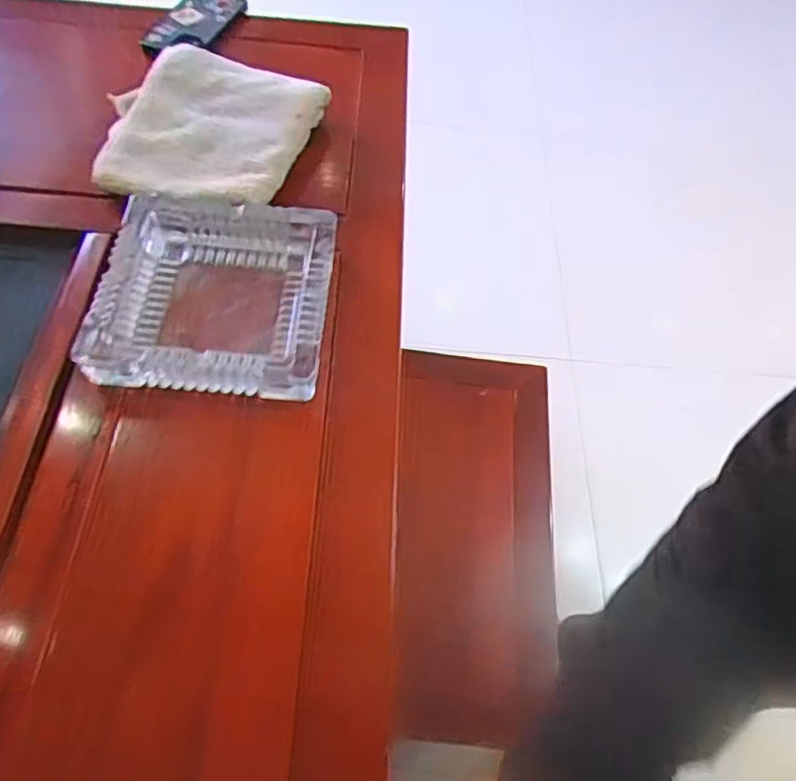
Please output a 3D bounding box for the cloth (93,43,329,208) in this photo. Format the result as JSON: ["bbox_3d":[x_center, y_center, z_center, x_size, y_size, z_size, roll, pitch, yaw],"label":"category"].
[{"bbox_3d":[-0.203,-0.267,0.624,0.210,0.032,0.204,17,59,4],"label":"cloth"}]

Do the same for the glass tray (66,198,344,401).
[{"bbox_3d":[-0.151,-0.084,0.515,0.184,0.038,0.186,5,59,-3],"label":"glass tray"}]

